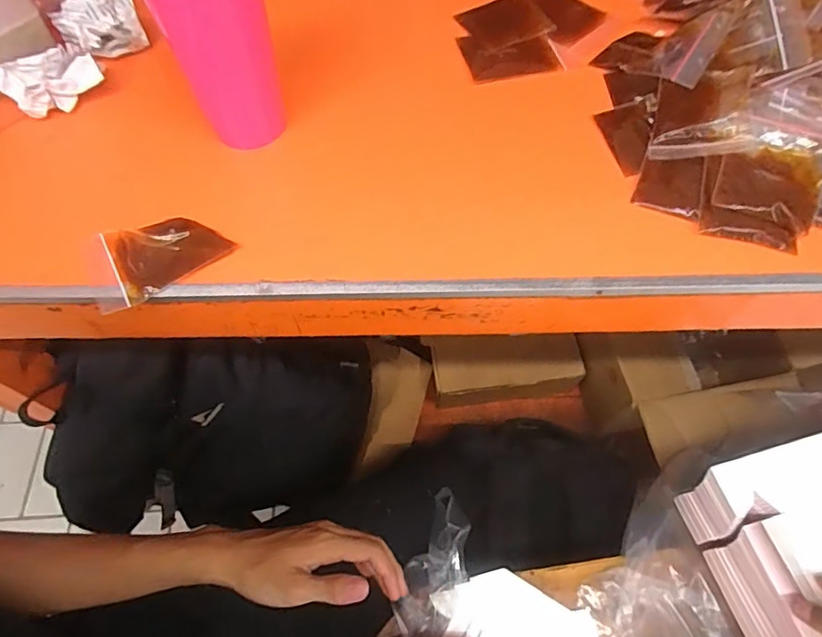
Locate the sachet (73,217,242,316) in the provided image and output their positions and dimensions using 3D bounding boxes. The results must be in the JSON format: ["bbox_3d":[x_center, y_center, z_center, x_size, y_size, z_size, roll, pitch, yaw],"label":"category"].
[{"bbox_3d":[-0.180,-0.047,0.379,0.099,0.012,0.061,-22,71,-5],"label":"sachet"}]

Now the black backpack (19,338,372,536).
[{"bbox_3d":[-0.234,0.145,0.733,0.379,0.324,0.182,-18,63,-8],"label":"black backpack"}]

